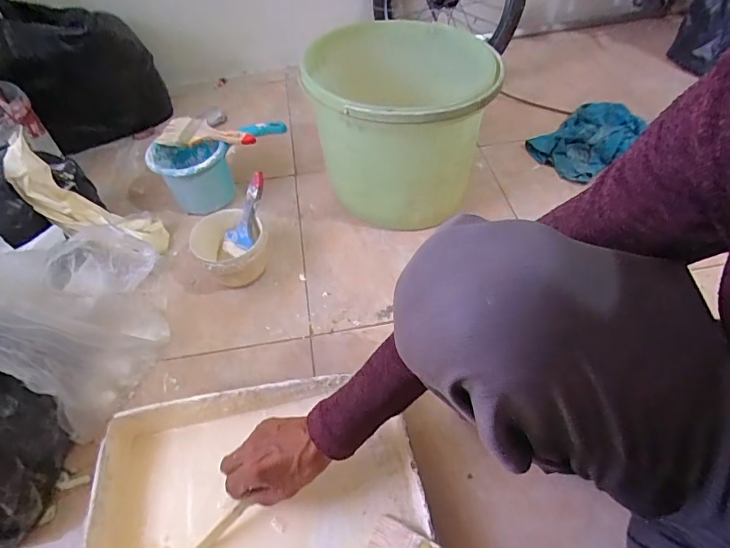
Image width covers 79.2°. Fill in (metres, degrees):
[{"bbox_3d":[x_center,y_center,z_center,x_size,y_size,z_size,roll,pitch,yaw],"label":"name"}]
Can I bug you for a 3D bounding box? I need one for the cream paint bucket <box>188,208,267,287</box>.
[{"bbox_3d":[-0.216,-0.033,0.736,0.115,0.088,0.130,-31,56,-19],"label":"cream paint bucket"}]

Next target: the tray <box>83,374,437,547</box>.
[{"bbox_3d":[-0.113,0.268,0.500,0.348,0.079,0.274,-12,52,-5],"label":"tray"}]

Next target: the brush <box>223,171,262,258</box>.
[{"bbox_3d":[-0.196,-0.096,0.724,0.060,0.142,0.028,28,16,23],"label":"brush"}]

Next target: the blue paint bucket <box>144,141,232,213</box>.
[{"bbox_3d":[-0.326,-0.192,0.848,0.132,0.116,0.136,-31,56,-19],"label":"blue paint bucket"}]

